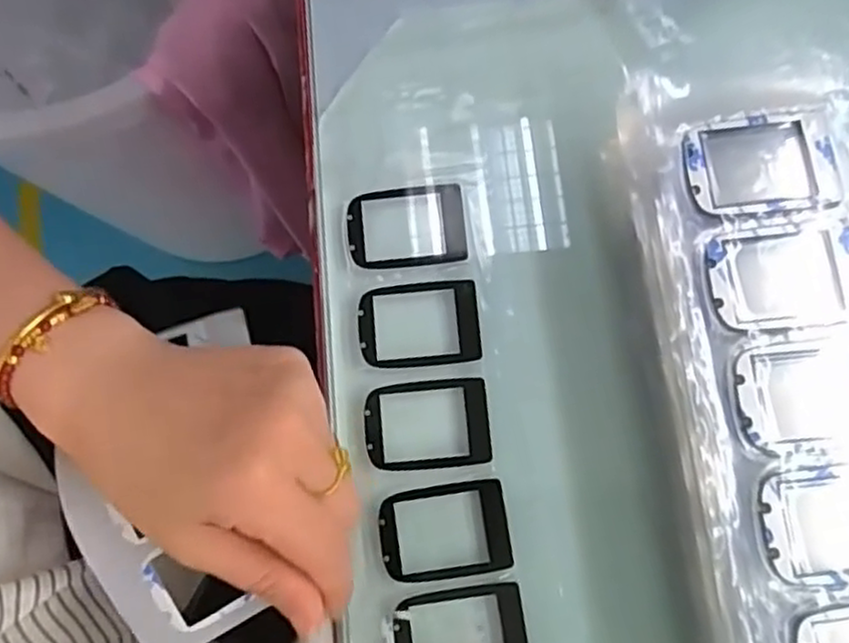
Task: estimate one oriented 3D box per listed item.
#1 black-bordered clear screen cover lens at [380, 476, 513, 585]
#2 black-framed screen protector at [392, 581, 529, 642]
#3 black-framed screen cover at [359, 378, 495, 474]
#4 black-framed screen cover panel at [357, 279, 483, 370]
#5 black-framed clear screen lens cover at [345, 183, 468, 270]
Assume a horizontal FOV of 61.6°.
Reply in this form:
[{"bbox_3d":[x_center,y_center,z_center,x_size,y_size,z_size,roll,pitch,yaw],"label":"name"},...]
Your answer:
[{"bbox_3d":[0.008,0.084,0.285,0.051,0.004,0.036,-9,77,0],"label":"black-bordered clear screen cover lens"},{"bbox_3d":[0.014,0.123,0.277,0.051,0.004,0.036,-9,77,0],"label":"black-framed screen protector"},{"bbox_3d":[0.001,0.043,0.294,0.051,0.004,0.036,-5,77,1],"label":"black-framed screen cover"},{"bbox_3d":[-0.003,0.001,0.303,0.051,0.004,0.036,-5,77,1],"label":"black-framed screen cover panel"},{"bbox_3d":[-0.008,-0.041,0.312,0.052,0.004,0.036,-8,77,0],"label":"black-framed clear screen lens cover"}]

